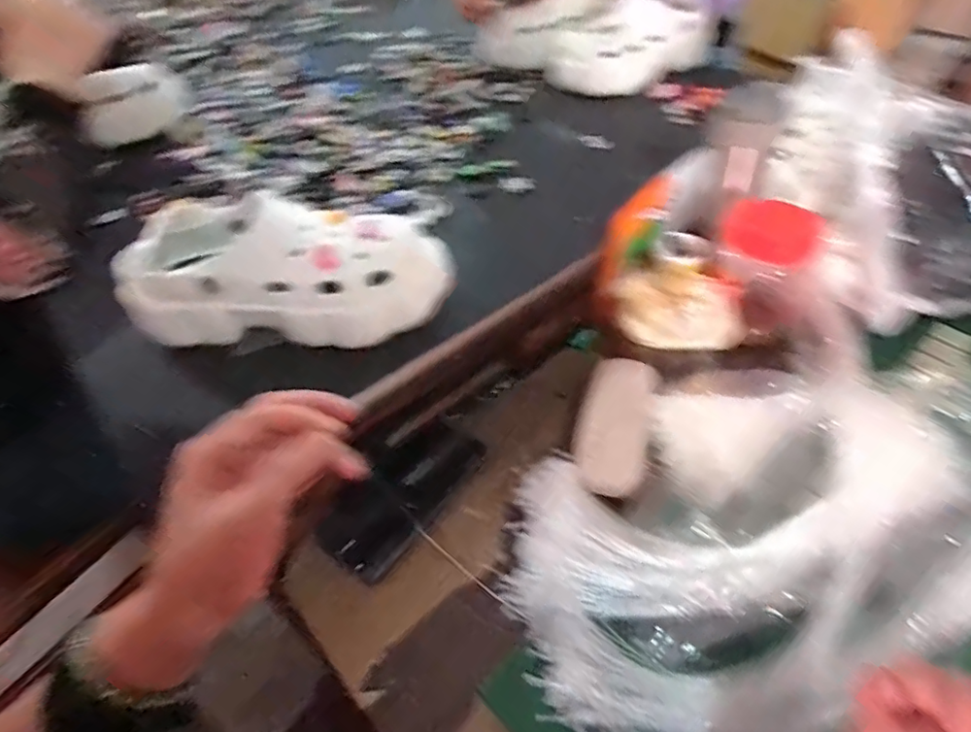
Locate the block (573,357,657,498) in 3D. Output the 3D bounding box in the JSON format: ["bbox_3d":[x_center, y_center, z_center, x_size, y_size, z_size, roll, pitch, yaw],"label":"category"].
[{"bbox_3d":[0.122,0.055,0.537,0.064,0.026,0.144,12,49,13],"label":"block"}]

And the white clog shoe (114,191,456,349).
[{"bbox_3d":[-0.175,-0.081,0.513,0.279,0.097,0.109,-3,47,-1],"label":"white clog shoe"}]

